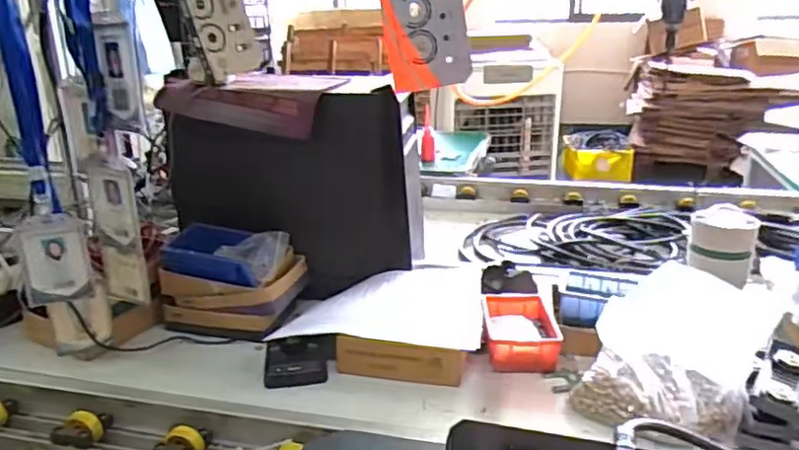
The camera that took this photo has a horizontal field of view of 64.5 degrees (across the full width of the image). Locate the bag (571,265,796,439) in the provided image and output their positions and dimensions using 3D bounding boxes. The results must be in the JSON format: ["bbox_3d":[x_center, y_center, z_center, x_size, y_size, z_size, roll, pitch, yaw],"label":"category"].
[{"bbox_3d":[0.317,0.146,0.735,0.189,0.169,0.093,11,23,31],"label":"bag"}]

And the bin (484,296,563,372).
[{"bbox_3d":[0.176,0.155,0.924,0.103,0.044,0.159,1,20,6],"label":"bin"}]

